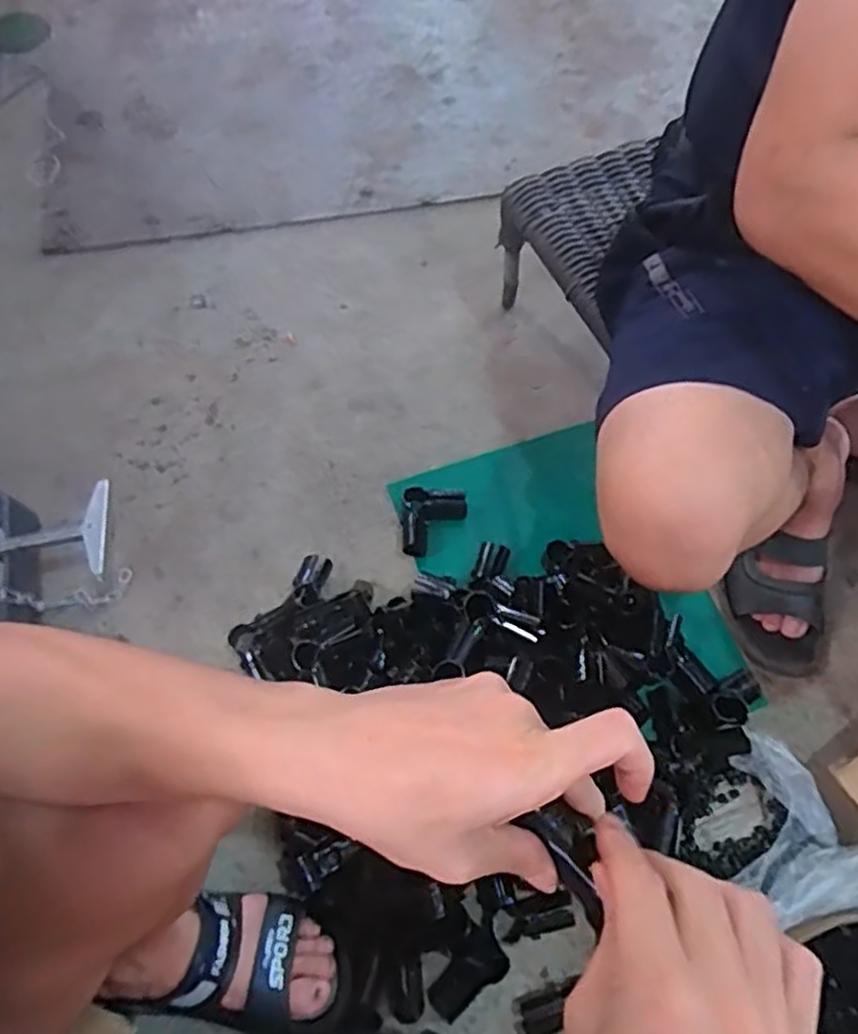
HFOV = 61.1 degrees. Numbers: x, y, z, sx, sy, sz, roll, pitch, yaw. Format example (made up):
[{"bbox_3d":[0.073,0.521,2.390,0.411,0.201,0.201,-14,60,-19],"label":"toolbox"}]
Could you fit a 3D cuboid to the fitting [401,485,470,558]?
[{"bbox_3d":[0.008,0.007,0.884,0.079,0.030,0.079,0,66,1],"label":"fitting"}]

